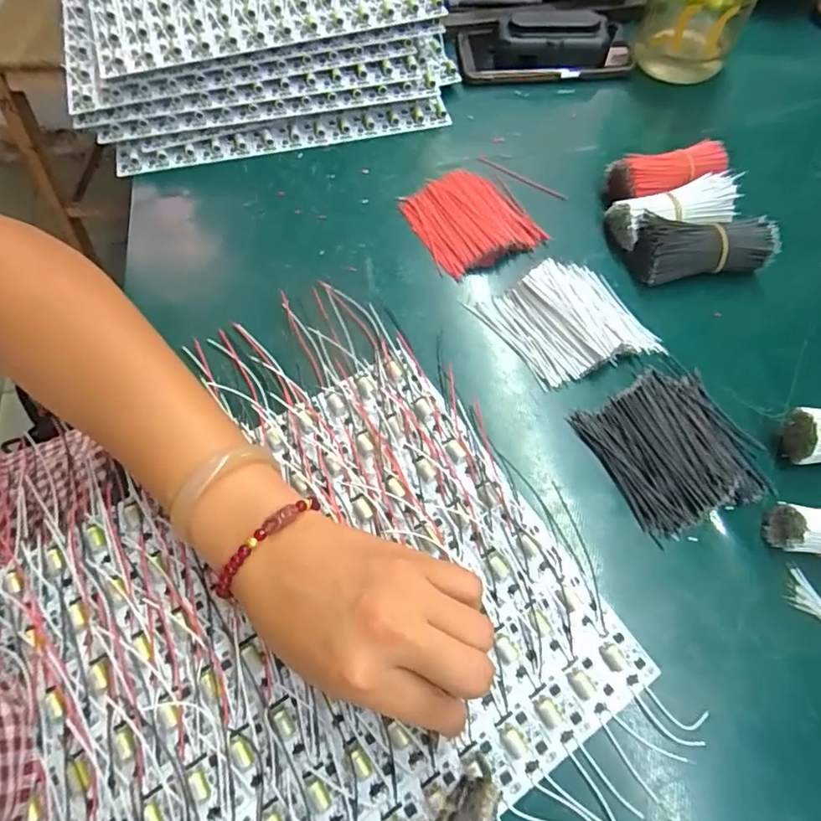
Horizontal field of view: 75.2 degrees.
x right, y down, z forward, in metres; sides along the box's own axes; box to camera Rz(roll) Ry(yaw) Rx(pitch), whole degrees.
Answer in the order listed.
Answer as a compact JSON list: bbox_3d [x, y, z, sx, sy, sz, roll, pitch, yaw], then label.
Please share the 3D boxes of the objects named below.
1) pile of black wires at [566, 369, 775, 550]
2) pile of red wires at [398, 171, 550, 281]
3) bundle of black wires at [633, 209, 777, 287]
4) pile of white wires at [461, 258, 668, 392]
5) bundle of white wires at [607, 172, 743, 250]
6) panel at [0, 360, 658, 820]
[{"bbox_3d":[0.165,0.022,0.331,0.093,0.013,0.093,-24,66,-11],"label":"pile of black wires"},{"bbox_3d":[0.047,-0.153,0.424,0.087,0.013,0.092,-26,66,-12],"label":"pile of red wires"},{"bbox_3d":[0.214,-0.119,0.391,0.092,0.034,0.042,-1,63,-1],"label":"bundle of black wires"},{"bbox_3d":[0.110,-0.064,0.374,0.097,0.017,0.092,-26,66,-12],"label":"pile of white wires"},{"bbox_3d":[0.201,-0.152,0.408,0.090,0.036,0.044,-8,64,-4],"label":"bundle of white wires"},{"bbox_3d":[-0.054,0.118,0.282,0.289,0.016,0.238,-30,67,-14],"label":"panel"}]

